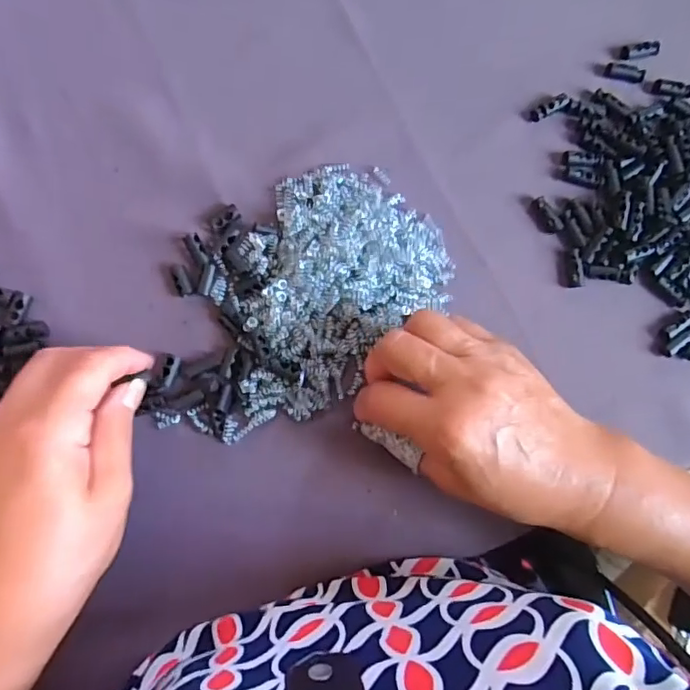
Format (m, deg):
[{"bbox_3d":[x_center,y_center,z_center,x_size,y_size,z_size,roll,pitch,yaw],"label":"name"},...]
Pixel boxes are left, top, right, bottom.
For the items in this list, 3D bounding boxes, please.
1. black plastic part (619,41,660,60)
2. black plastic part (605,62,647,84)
[{"bbox_3d":[0.193,-0.193,0.366,0.029,0.006,0.010,-14,88,-9],"label":"black plastic part"},{"bbox_3d":[0.183,-0.178,0.363,0.026,0.005,0.009,6,86,-8],"label":"black plastic part"}]

